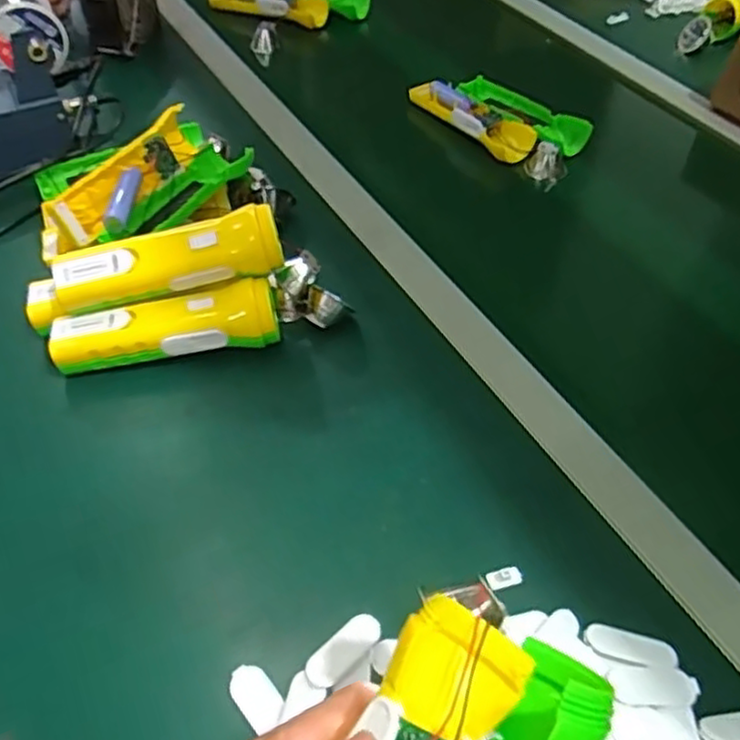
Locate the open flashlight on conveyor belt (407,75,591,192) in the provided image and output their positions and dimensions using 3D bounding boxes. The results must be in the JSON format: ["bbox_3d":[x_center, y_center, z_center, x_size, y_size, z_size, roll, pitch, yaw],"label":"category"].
[{"bbox_3d":[0.142,-0.278,0.760,0.107,0.034,0.201,-33,58,-27],"label":"open flashlight on conveyor belt"}]

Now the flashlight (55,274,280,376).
[{"bbox_3d":[-0.152,-0.027,0.516,0.164,0.047,0.044,-11,51,-7],"label":"flashlight"}]

